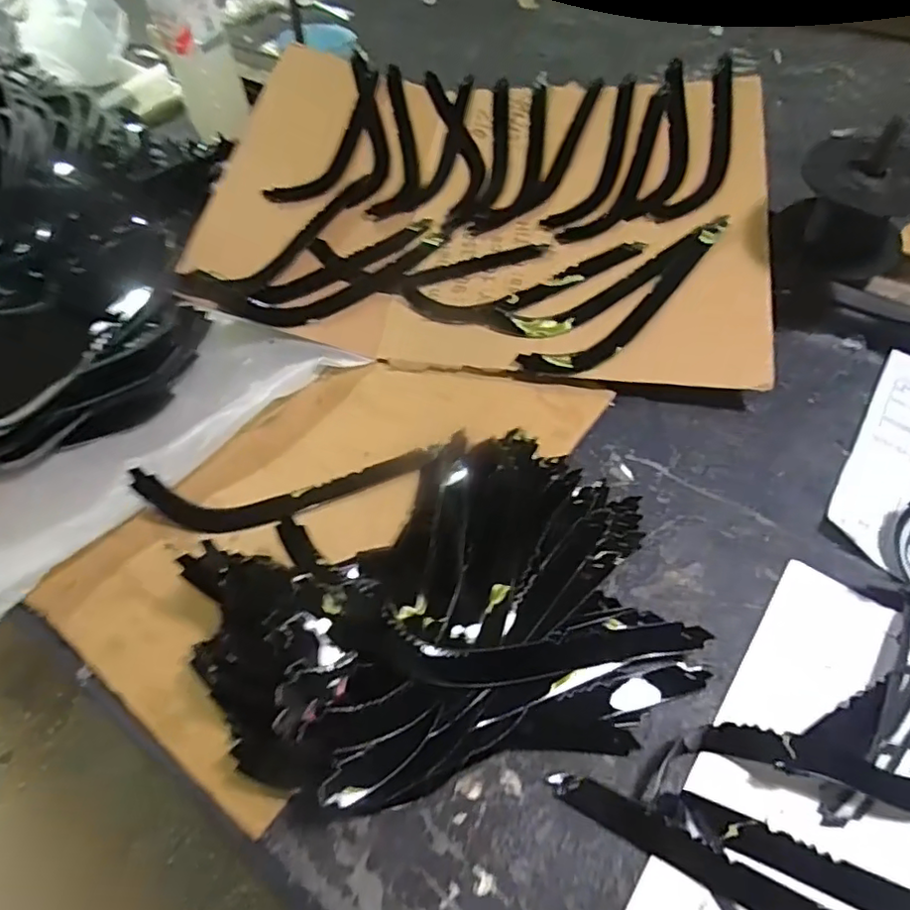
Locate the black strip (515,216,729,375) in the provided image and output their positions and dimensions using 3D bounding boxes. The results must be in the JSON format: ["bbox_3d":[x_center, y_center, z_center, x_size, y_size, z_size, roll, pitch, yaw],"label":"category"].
[{"bbox_3d":[0.147,-0.124,0.484,0.206,0.008,0.047,-40,65,-5],"label":"black strip"}]

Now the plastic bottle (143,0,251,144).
[{"bbox_3d":[-0.288,-0.465,0.649,0.073,0.204,0.059,-20,31,-11],"label":"plastic bottle"}]

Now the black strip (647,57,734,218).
[{"bbox_3d":[0.236,-0.291,0.547,0.046,0.008,0.216,23,70,13],"label":"black strip"}]

